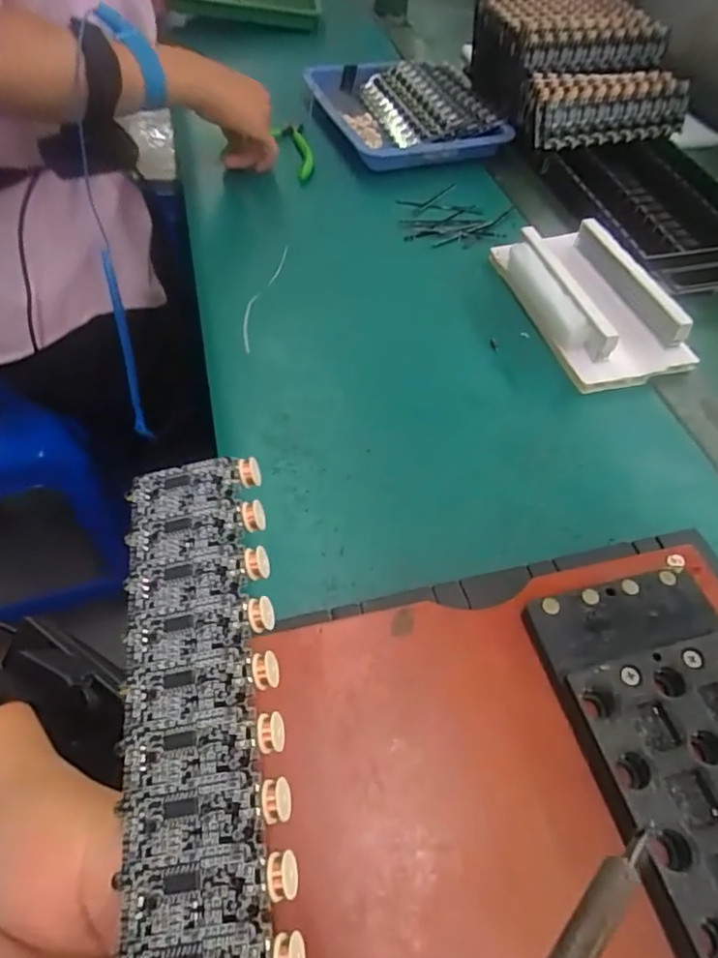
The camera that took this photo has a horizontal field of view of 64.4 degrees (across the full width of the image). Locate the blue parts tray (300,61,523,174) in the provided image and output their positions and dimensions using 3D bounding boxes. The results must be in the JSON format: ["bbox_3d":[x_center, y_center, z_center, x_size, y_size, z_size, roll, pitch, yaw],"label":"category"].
[{"bbox_3d":[0.048,-0.412,0.639,0.179,0.041,0.212,-13,55,-12],"label":"blue parts tray"}]

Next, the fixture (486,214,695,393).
[{"bbox_3d":[0.173,-0.144,0.442,0.092,0.039,0.173,-15,54,-12],"label":"fixture"}]

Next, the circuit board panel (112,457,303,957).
[{"bbox_3d":[-0.044,0.063,0.156,0.045,0.004,0.152,-12,63,4],"label":"circuit board panel"}]

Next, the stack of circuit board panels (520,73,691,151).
[{"bbox_3d":[0.253,-0.381,0.586,0.154,0.055,0.064,-11,55,-14],"label":"stack of circuit board panels"}]

